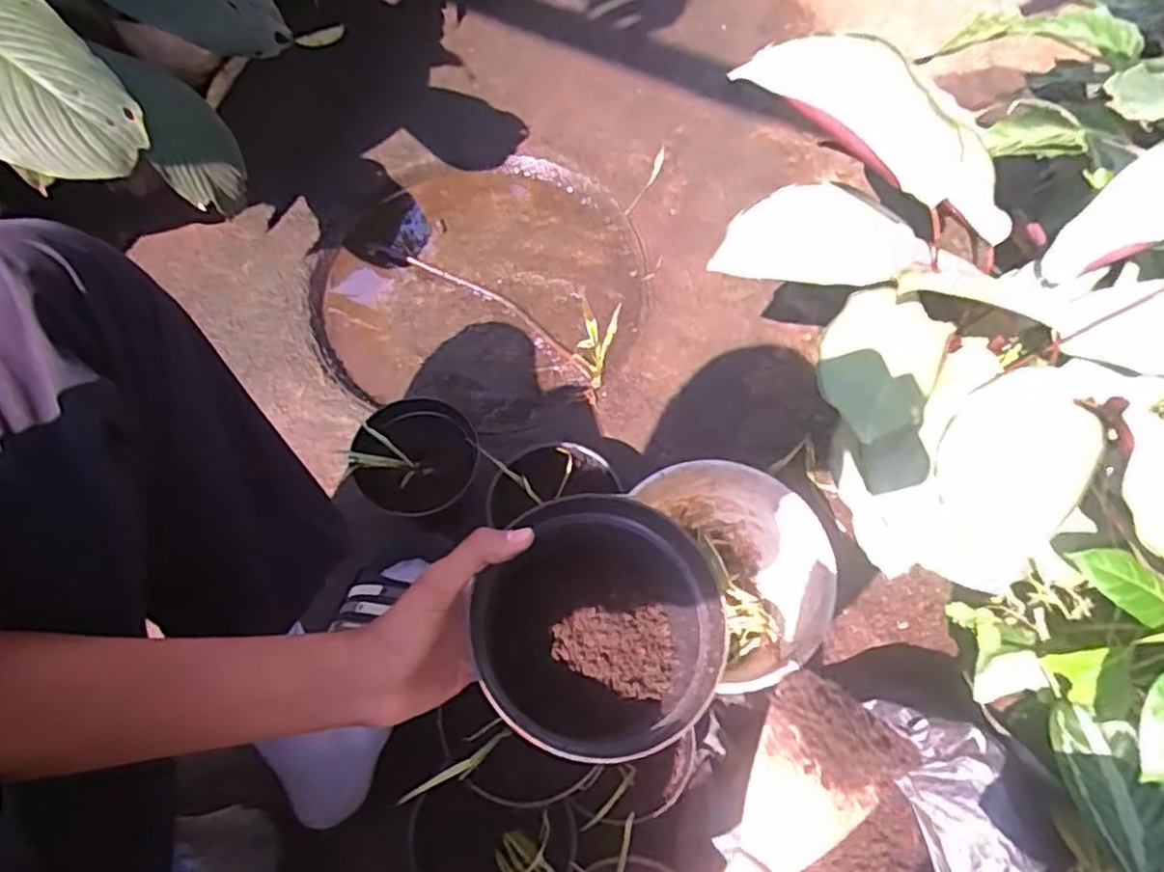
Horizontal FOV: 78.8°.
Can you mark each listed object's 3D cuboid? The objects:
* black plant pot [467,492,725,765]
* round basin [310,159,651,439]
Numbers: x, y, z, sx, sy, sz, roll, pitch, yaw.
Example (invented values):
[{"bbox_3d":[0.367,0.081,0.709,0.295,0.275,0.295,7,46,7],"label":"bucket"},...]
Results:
[{"bbox_3d":[0.008,0.123,0.447,0.142,0.089,0.144,1,65,-3],"label":"black plant pot"},{"bbox_3d":[-0.130,-0.210,0.971,0.428,0.034,0.442,1,65,-3],"label":"round basin"}]

